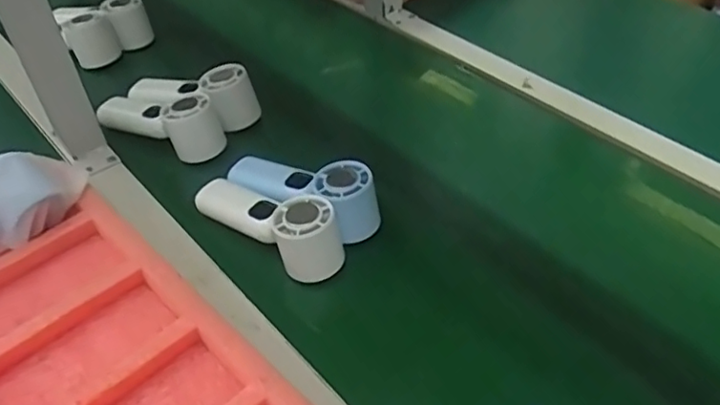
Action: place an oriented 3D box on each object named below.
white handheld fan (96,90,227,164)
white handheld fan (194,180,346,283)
[{"bbox_3d":[-0.217,-0.095,0.646,0.154,0.053,0.051,19,49,20],"label":"white handheld fan"},{"bbox_3d":[-0.085,0.017,0.537,0.154,0.062,0.056,26,52,25],"label":"white handheld fan"}]

